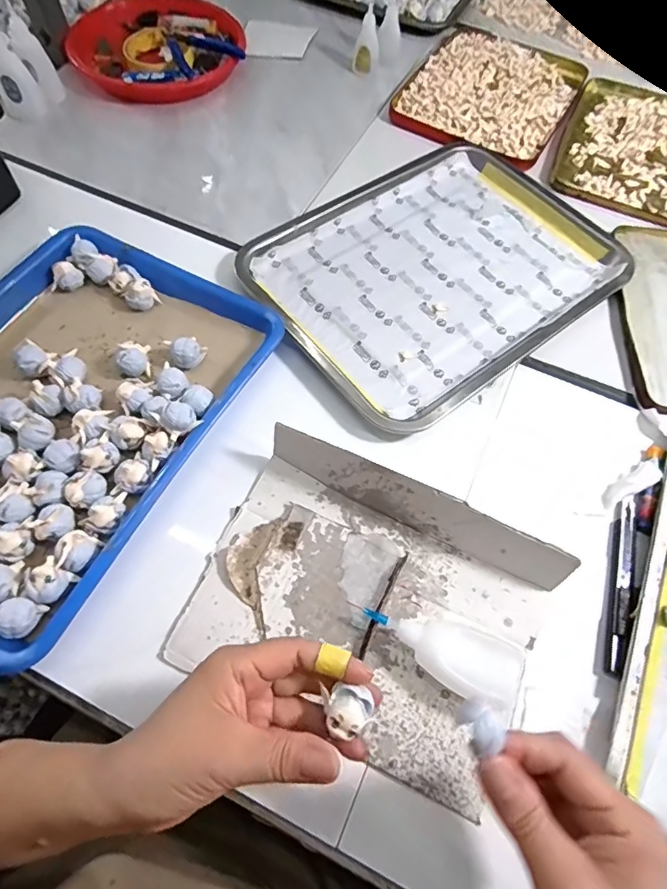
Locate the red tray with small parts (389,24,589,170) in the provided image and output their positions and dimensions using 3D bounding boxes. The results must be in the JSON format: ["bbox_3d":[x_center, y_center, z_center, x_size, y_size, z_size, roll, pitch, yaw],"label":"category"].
[{"bbox_3d":[0.206,-0.464,0.626,0.196,0.019,0.238,27,67,11],"label":"red tray with small parts"}]

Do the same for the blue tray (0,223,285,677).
[{"bbox_3d":[-0.228,-0.029,0.394,0.256,0.032,0.325,27,67,11],"label":"blue tray"}]

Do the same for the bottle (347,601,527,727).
[{"bbox_3d":[0.076,0.135,0.324,0.114,0.027,0.047,23,66,10],"label":"bottle"}]

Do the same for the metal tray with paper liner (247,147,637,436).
[{"bbox_3d":[0.111,-0.178,0.485,0.352,0.022,0.250,-35,70,-16],"label":"metal tray with paper liner"}]

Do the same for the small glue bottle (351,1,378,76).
[{"bbox_3d":[0.042,-0.517,0.625,0.032,0.067,0.021,4,65,1],"label":"small glue bottle"}]

